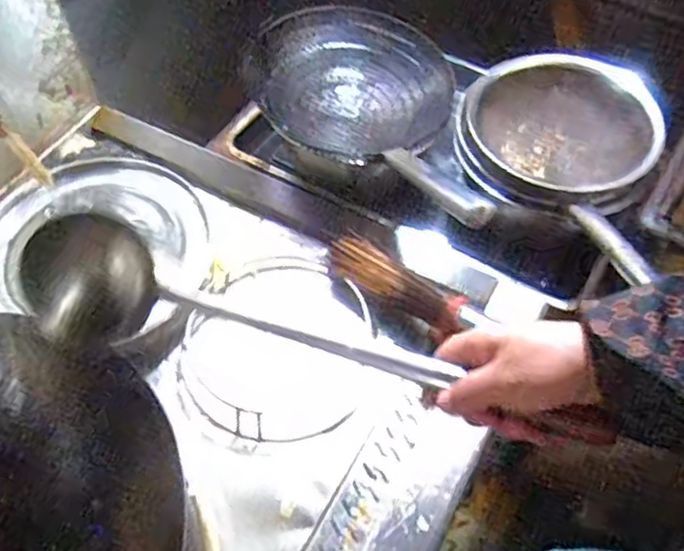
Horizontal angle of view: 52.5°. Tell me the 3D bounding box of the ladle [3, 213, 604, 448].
[{"bbox_3d":[-0.055,0.049,0.573,0.465,0.105,0.089,13,55,19],"label":"ladle"}]

